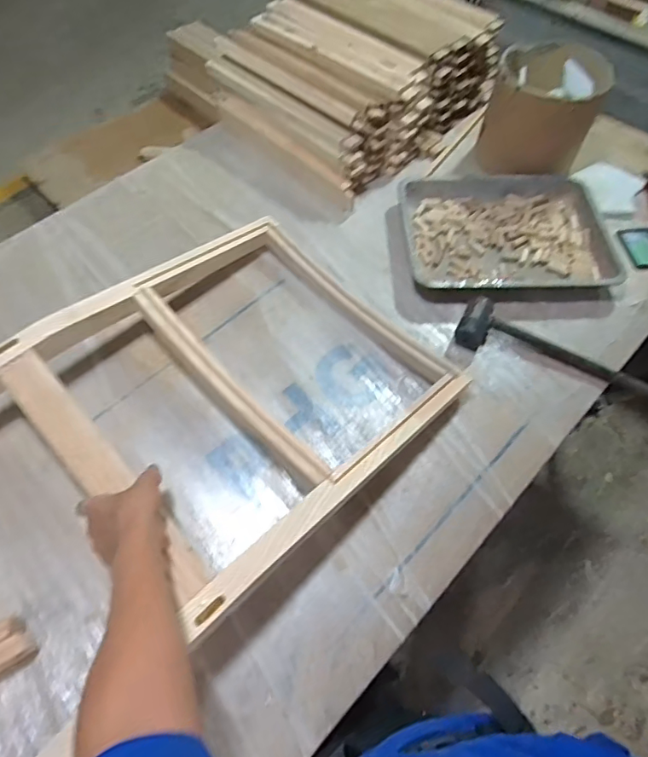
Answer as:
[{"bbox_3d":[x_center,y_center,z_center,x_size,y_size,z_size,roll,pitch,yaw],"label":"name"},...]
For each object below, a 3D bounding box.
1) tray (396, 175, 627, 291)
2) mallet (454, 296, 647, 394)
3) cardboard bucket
[{"bbox_3d":[0.354,-0.278,0.970,0.399,0.044,0.293,-3,62,-2],"label":"tray"},{"bbox_3d":[0.404,-0.048,0.843,0.330,0.047,0.077,17,63,8],"label":"mallet"},{"bbox_3d":[0.430,-0.526,1.008,0.194,0.201,0.213,0,60,0],"label":"cardboard bucket"}]

